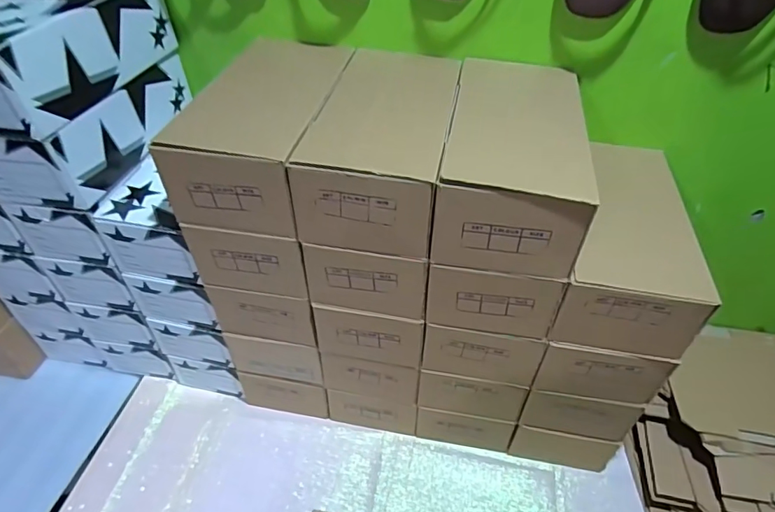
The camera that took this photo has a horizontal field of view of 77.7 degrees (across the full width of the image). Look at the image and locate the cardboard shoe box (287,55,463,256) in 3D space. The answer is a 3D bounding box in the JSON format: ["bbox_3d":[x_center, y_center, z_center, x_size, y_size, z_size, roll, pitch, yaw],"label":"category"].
[{"bbox_3d":[-0.001,-0.132,0.552,0.135,0.093,0.257,9,44,7],"label":"cardboard shoe box"}]

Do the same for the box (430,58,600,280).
[{"bbox_3d":[0.135,-0.115,0.534,0.135,0.095,0.268,9,44,6],"label":"box"}]

